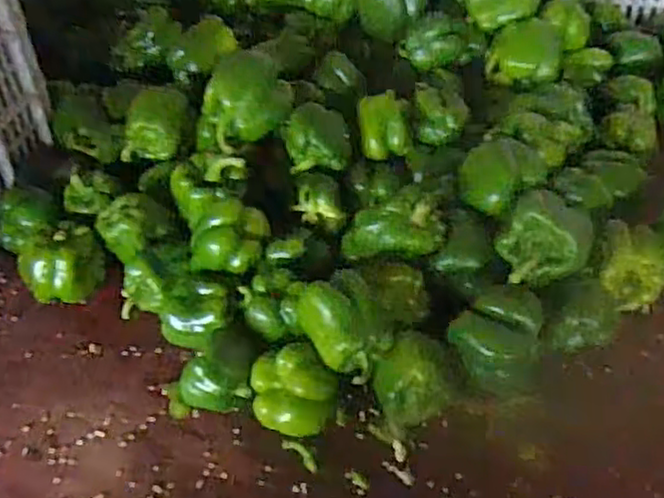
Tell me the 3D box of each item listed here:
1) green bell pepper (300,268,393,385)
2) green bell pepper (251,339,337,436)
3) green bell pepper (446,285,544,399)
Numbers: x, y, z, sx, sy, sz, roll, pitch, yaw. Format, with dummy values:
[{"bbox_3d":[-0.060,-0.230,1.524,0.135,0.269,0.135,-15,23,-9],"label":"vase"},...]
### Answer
[{"bbox_3d":[0.014,0.063,0.569,0.062,0.057,0.075,-32,52,-24],"label":"green bell pepper"},{"bbox_3d":[-0.030,0.124,0.573,0.068,0.065,0.067,-2,44,2],"label":"green bell pepper"},{"bbox_3d":[0.137,0.076,0.581,0.075,0.059,0.078,13,47,16],"label":"green bell pepper"}]

